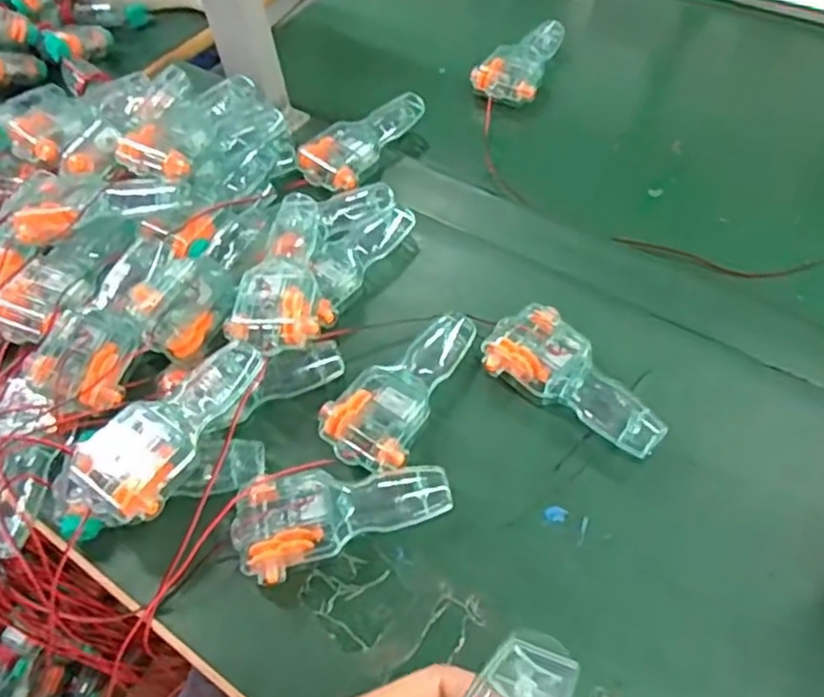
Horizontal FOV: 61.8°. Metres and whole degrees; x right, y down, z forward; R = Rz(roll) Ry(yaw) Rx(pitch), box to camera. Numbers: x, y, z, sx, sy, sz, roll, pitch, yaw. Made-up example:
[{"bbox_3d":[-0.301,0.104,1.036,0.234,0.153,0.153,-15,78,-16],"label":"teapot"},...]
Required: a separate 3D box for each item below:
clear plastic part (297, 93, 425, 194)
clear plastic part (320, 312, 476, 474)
[{"bbox_3d":[-0.044,-0.177,0.595,0.053,0.030,0.121,25,59,20],"label":"clear plastic part"},{"bbox_3d":[-0.008,0.023,0.454,0.058,0.023,0.126,21,58,17],"label":"clear plastic part"}]

